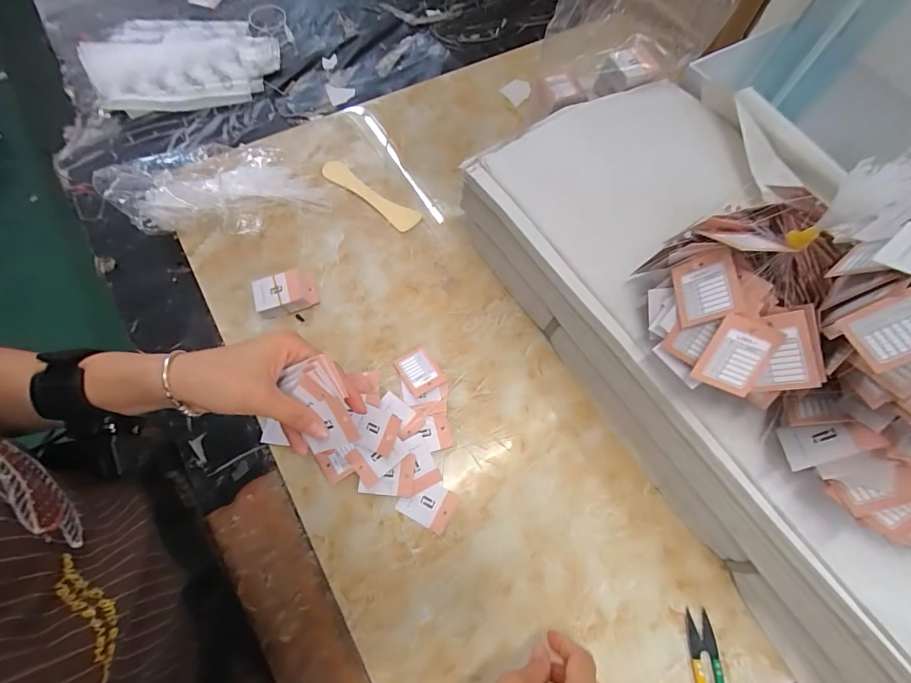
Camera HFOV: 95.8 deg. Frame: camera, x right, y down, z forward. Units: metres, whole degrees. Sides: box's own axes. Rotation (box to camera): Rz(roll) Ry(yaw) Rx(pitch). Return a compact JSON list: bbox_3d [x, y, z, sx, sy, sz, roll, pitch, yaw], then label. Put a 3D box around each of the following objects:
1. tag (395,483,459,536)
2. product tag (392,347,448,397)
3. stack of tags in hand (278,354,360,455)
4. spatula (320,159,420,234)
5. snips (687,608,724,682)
[{"bbox_3d":[-0.026,0.153,0.388,0.050,0.004,0.037,27,69,9],"label":"tag"},{"bbox_3d":[-0.038,0.032,0.435,0.037,0.004,0.049,-29,65,-20],"label":"product tag"},{"bbox_3d":[-0.108,0.050,0.324,0.050,0.020,0.067,-25,99,22],"label":"stack of tags in hand"},{"bbox_3d":[-0.112,-0.190,0.532,0.154,0.004,0.033,37,69,14],"label":"spatula"},{"bbox_3d":[0.211,0.284,0.338,0.024,0.012,0.099,3,67,-2],"label":"snips"}]

